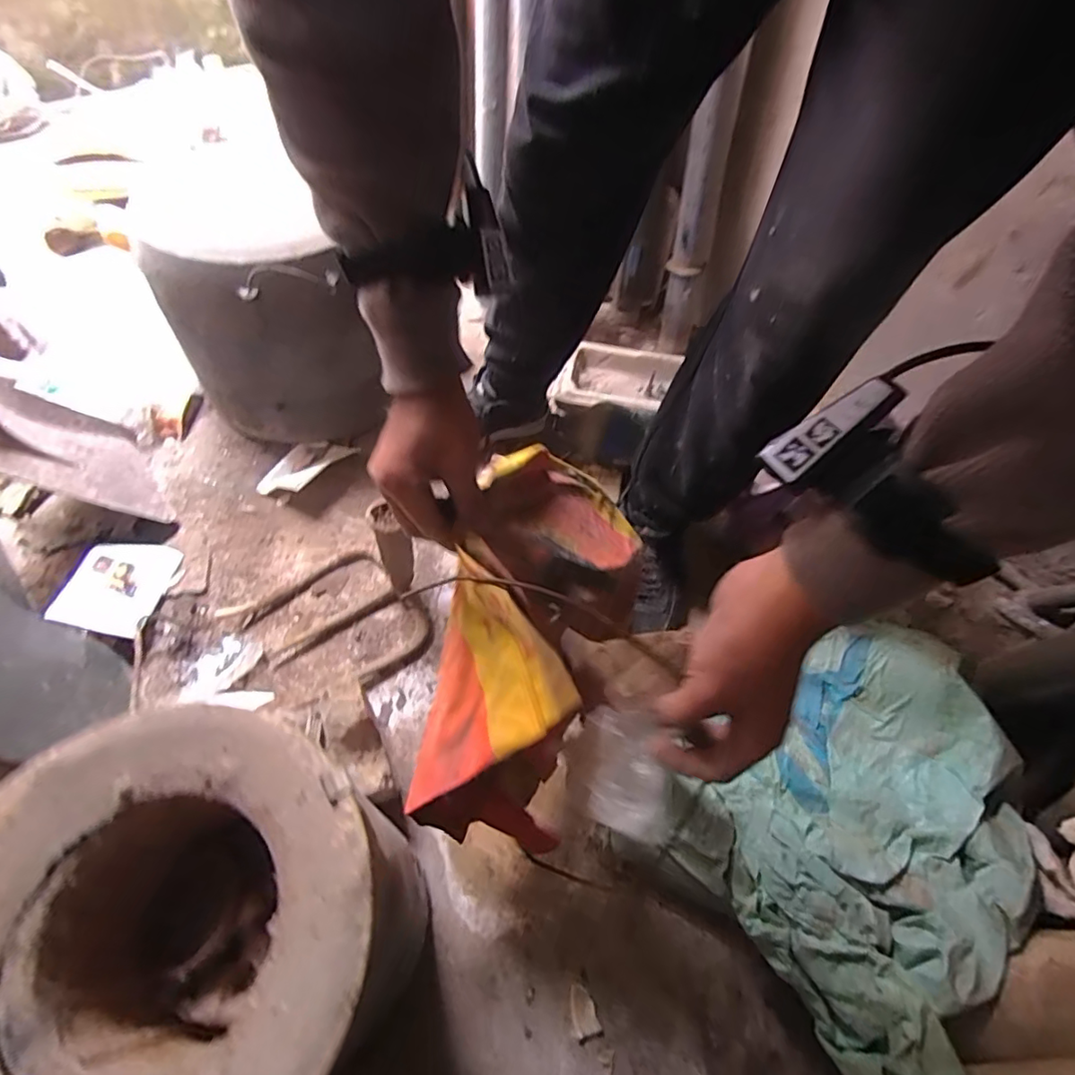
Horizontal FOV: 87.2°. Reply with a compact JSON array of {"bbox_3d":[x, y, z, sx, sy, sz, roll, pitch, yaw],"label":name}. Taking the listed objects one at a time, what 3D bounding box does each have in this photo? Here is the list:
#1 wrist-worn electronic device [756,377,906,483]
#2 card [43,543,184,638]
[{"bbox_3d":[0.148,-0.054,0.287,0.010,0.066,0.024,21,40,-48],"label":"wrist-worn electronic device"},{"bbox_3d":[-0.569,0.061,0.767,0.104,0.013,0.145,25,44,-27],"label":"card"}]

